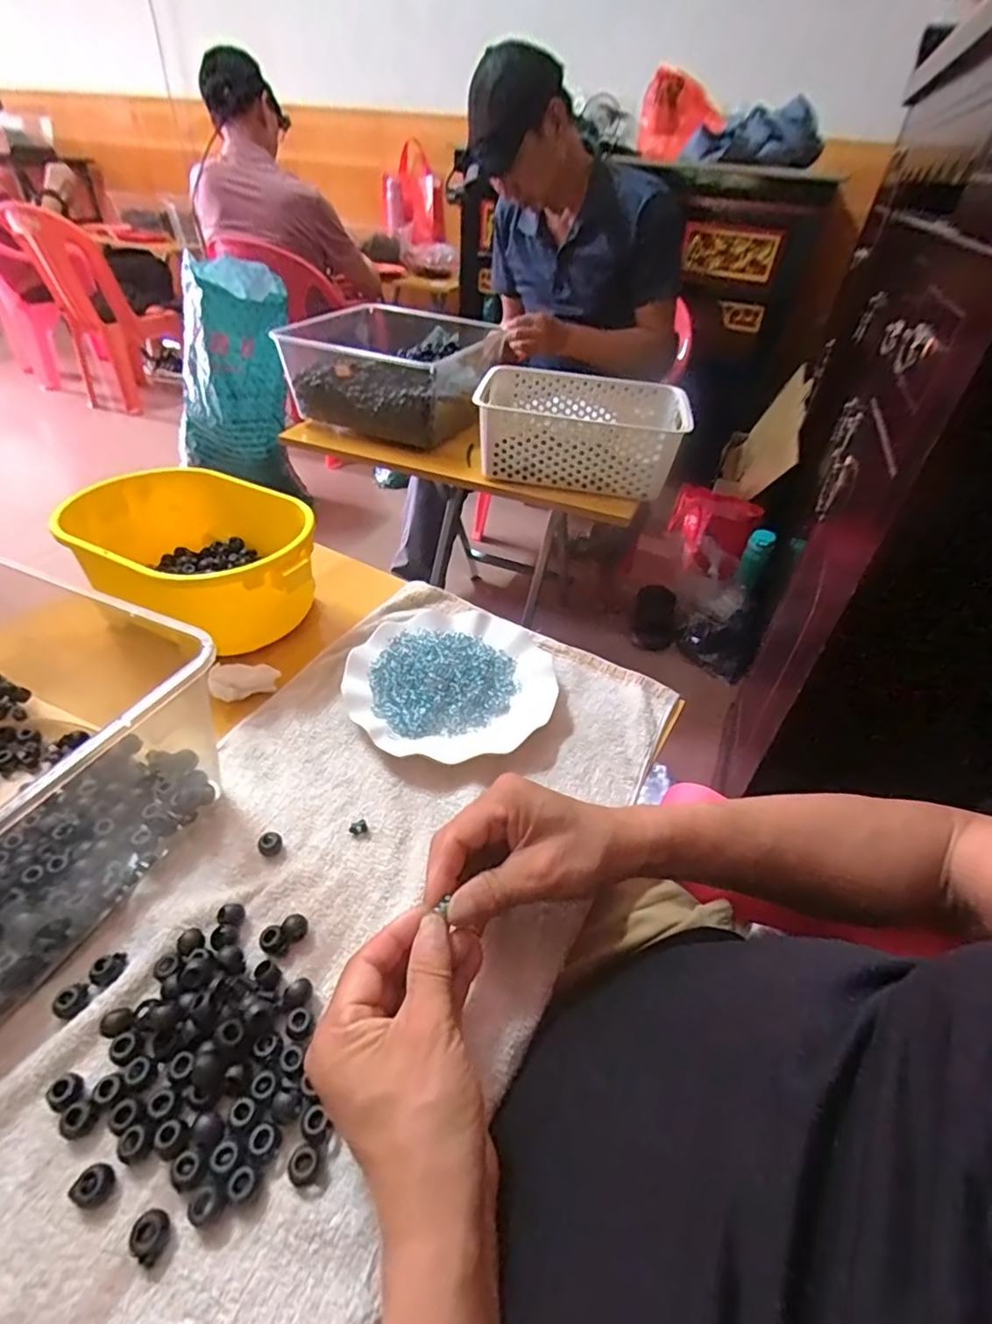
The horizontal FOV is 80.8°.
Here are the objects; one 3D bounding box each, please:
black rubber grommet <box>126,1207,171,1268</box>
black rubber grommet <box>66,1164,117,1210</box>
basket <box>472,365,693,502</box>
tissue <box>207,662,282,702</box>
[{"bbox_3d":[-0.153,0.254,0.259,0.014,0.012,0.017,17,42,14],"label":"black rubber grommet"},{"bbox_3d":[-0.185,0.241,0.268,0.013,0.011,0.015,17,42,14],"label":"black rubber grommet"},{"bbox_3d":[0.127,-0.353,0.898,0.299,0.109,0.201,9,41,5],"label":"basket"},{"bbox_3d":[-0.218,0.018,0.507,0.054,0.032,0.023,-8,42,-14],"label":"tissue"}]

